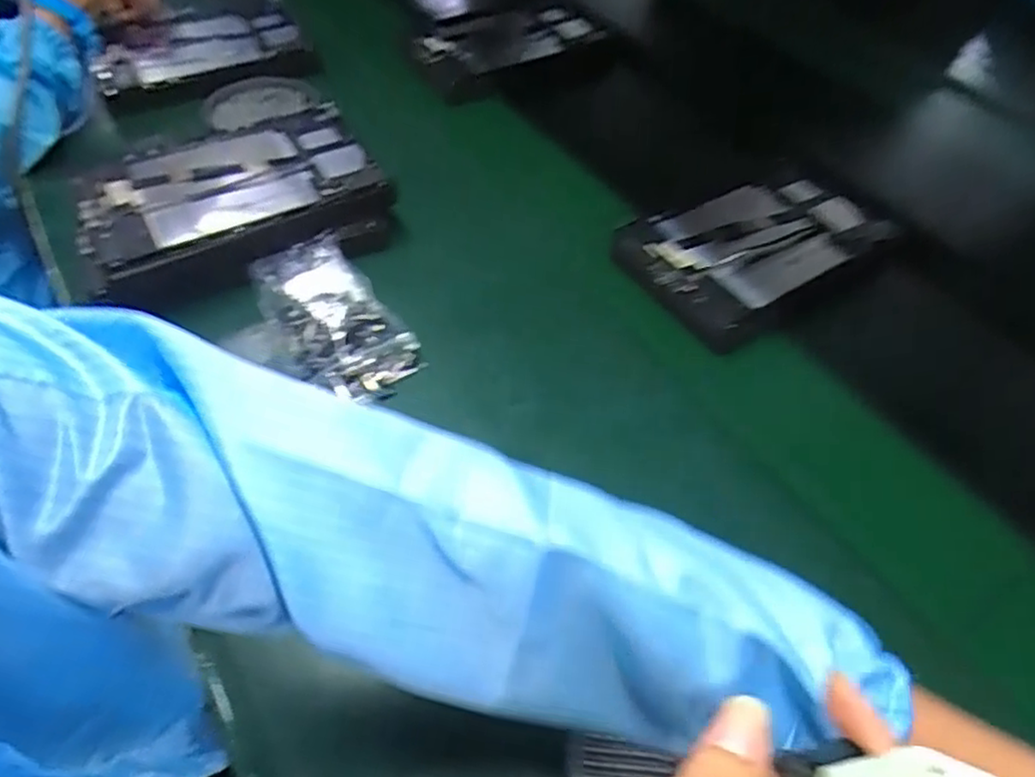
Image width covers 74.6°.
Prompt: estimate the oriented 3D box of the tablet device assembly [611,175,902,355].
[{"bbox_3d":[0.223,-0.135,0.650,0.238,0.036,0.158,-30,58,-24],"label":"tablet device assembly"}]

